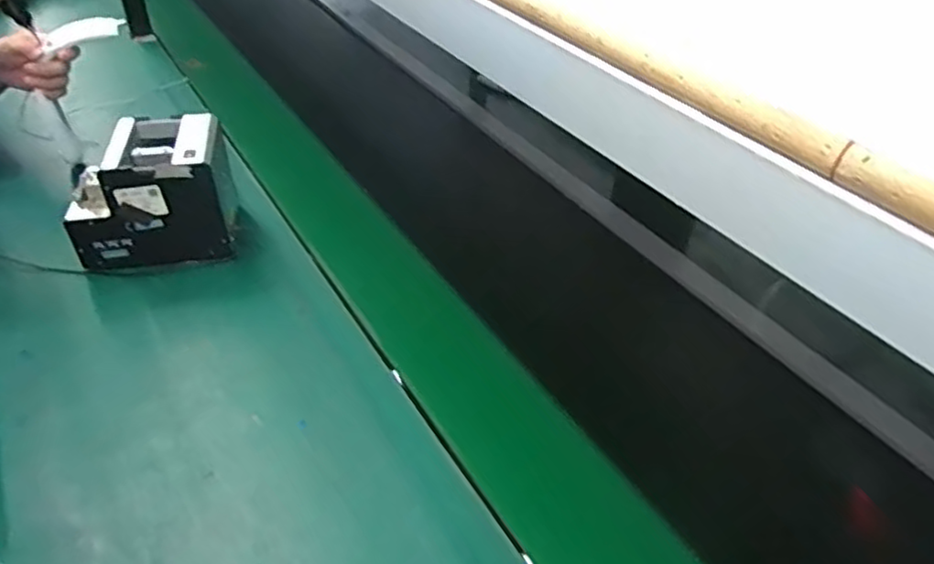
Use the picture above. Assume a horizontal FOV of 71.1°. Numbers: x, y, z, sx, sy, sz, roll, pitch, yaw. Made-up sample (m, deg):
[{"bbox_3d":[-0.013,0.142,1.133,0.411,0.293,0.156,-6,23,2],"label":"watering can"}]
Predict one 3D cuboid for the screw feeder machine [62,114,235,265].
[{"bbox_3d":[-0.402,-0.112,0.837,0.184,0.151,0.114,-5,42,-10],"label":"screw feeder machine"}]

